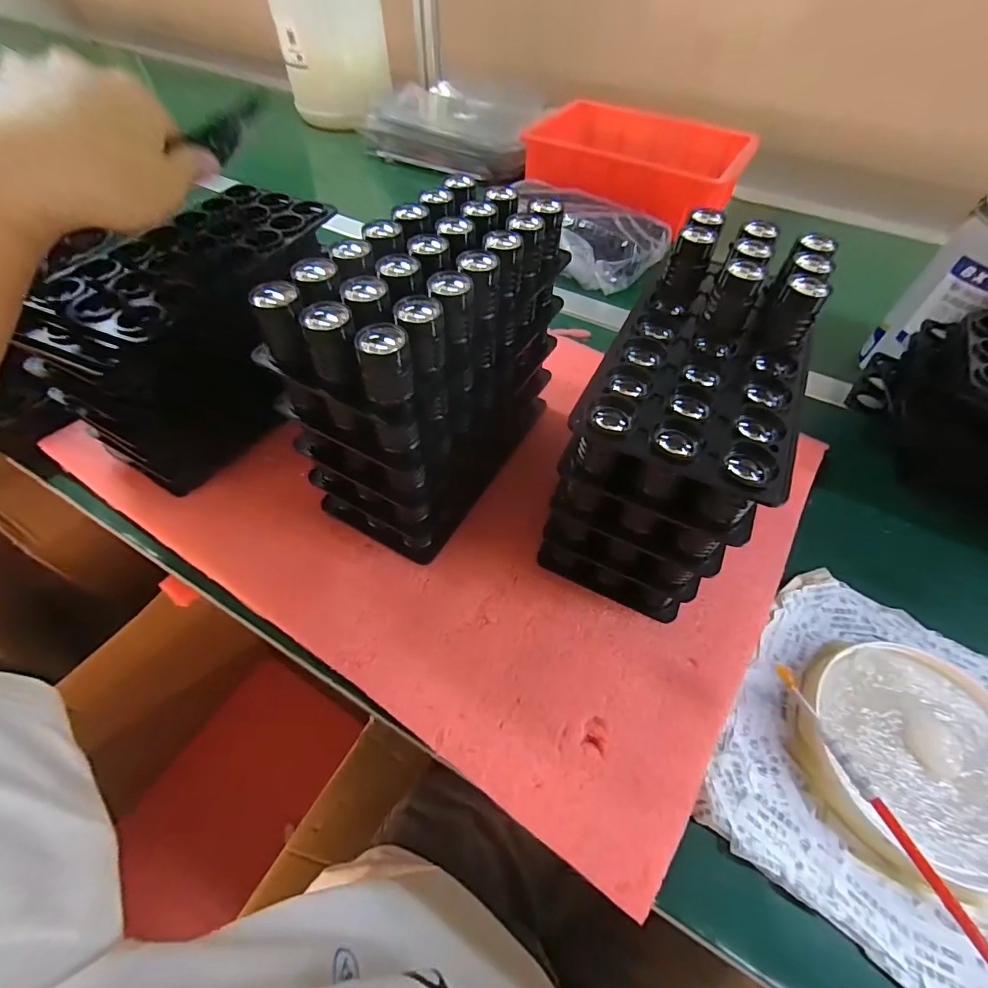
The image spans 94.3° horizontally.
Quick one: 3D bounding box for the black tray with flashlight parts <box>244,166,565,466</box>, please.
[{"bbox_3d":[-0.037,-0.110,0.272,0.092,0.073,0.186,27,57,17],"label":"black tray with flashlight parts"}]

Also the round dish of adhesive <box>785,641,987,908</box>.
[{"bbox_3d":[0.237,0.148,0.259,0.124,0.017,0.118,1,53,-2],"label":"round dish of adhesive"}]

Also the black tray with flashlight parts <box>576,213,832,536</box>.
[{"bbox_3d":[0.118,-0.074,0.254,0.099,0.072,0.179,24,56,15],"label":"black tray with flashlight parts"}]

